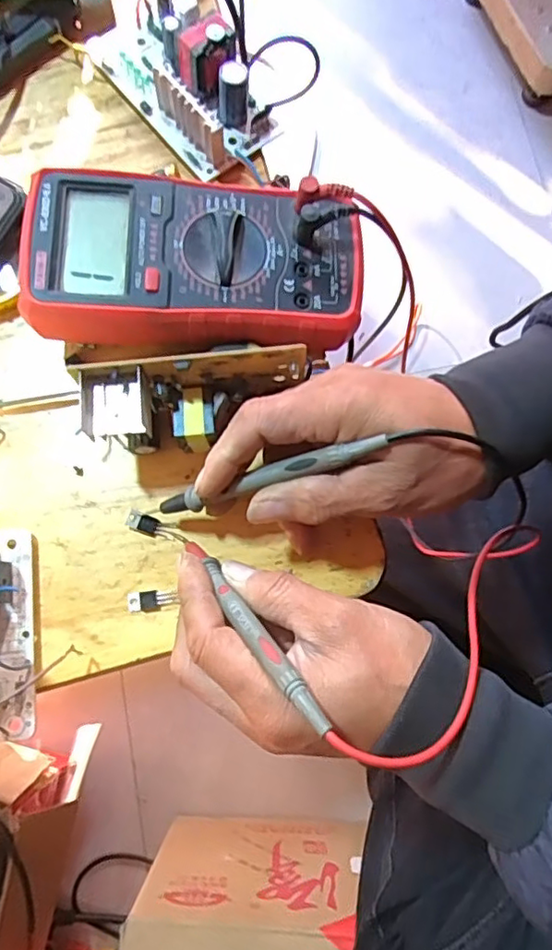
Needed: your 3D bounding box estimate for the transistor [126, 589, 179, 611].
[{"bbox_3d":[-0.068,0.068,0.330,0.027,0.004,0.010,-5,79,0],"label":"transistor"}]

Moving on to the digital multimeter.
[{"bbox_3d":[-0.043,-0.117,0.328,0.174,0.033,0.088,1,79,1],"label":"digital multimeter"}]

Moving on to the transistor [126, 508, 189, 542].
[{"bbox_3d":[-0.067,0.029,0.338,0.035,0.005,0.011,18,80,4],"label":"transistor"}]

